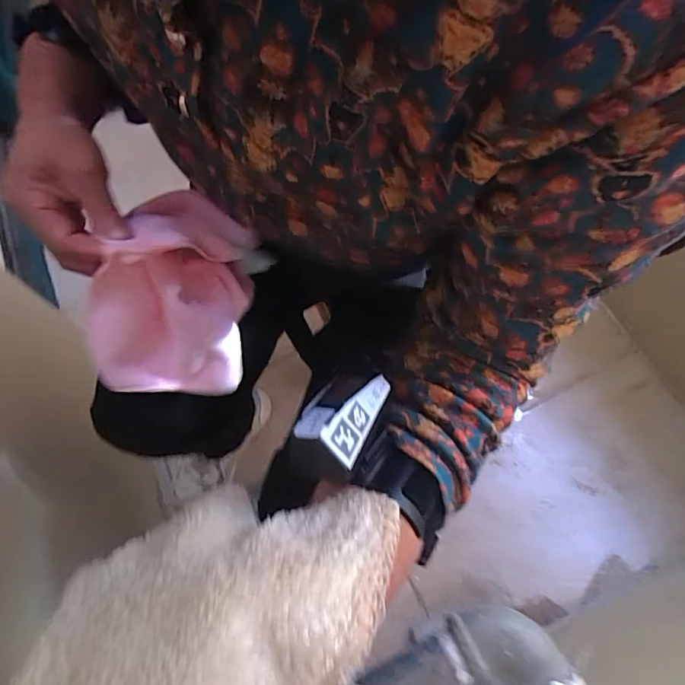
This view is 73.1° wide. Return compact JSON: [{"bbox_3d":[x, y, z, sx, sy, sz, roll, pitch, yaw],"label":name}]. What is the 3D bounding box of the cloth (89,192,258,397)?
[{"bbox_3d":[-0.136,-0.043,0.385,0.095,0.133,0.162,14,68,9],"label":"cloth"}]

